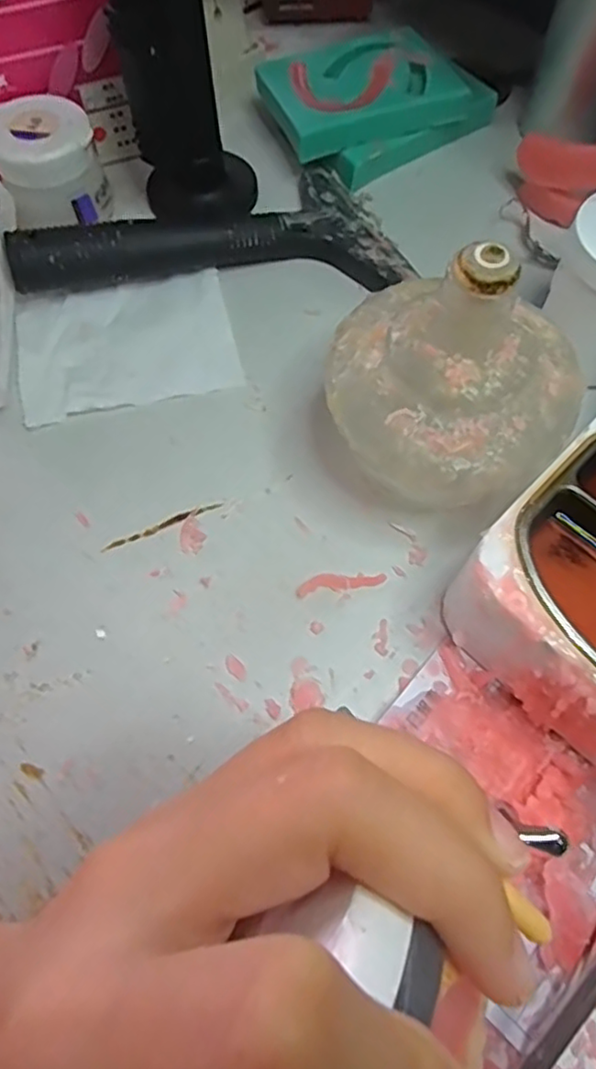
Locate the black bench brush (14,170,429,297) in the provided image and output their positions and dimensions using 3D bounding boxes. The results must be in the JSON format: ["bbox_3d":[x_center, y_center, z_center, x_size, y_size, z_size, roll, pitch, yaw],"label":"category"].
[{"bbox_3d":[-0.041,-0.161,0.313,0.186,0.037,0.080,-7,65,-3],"label":"black bench brush"}]

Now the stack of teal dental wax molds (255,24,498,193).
[{"bbox_3d":[0.047,-0.245,0.352,0.132,0.037,0.076,-23,67,-10],"label":"stack of teal dental wax molds"}]

